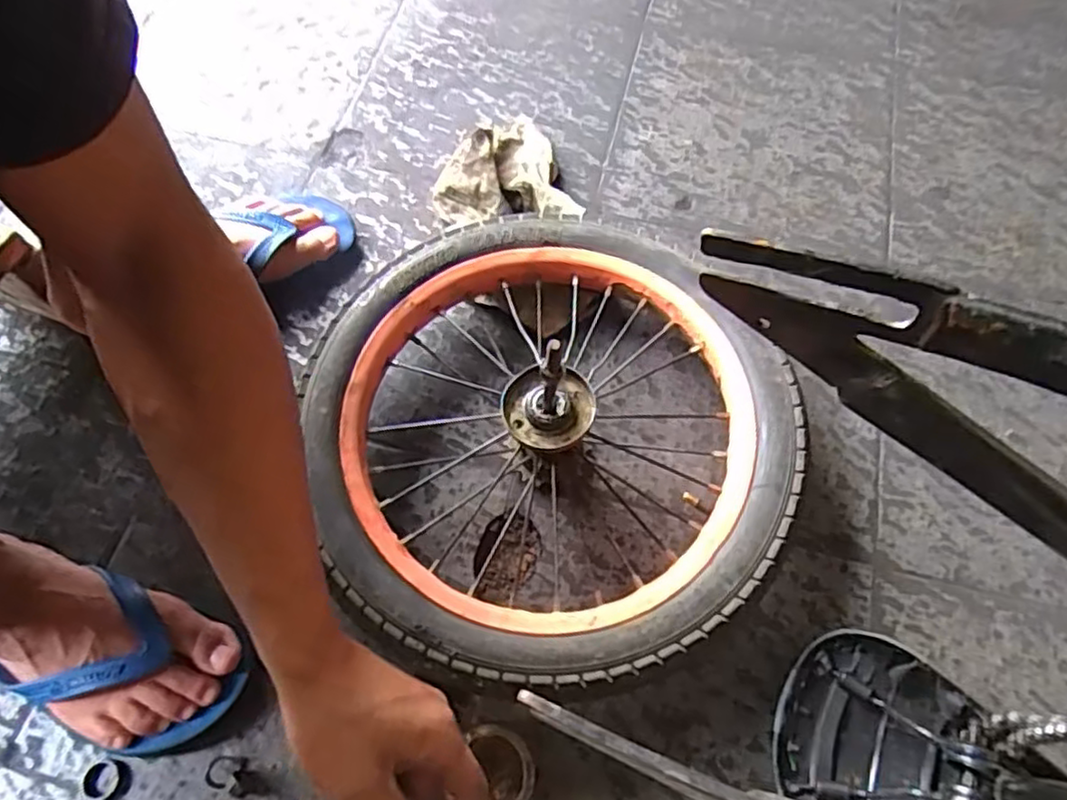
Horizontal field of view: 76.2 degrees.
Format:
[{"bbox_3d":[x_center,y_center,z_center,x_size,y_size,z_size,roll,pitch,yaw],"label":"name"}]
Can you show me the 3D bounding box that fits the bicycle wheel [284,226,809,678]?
[{"bbox_3d":[0.014,0.027,0.550,0.345,0.080,0.360,0,64,0],"label":"bicycle wheel"}]

